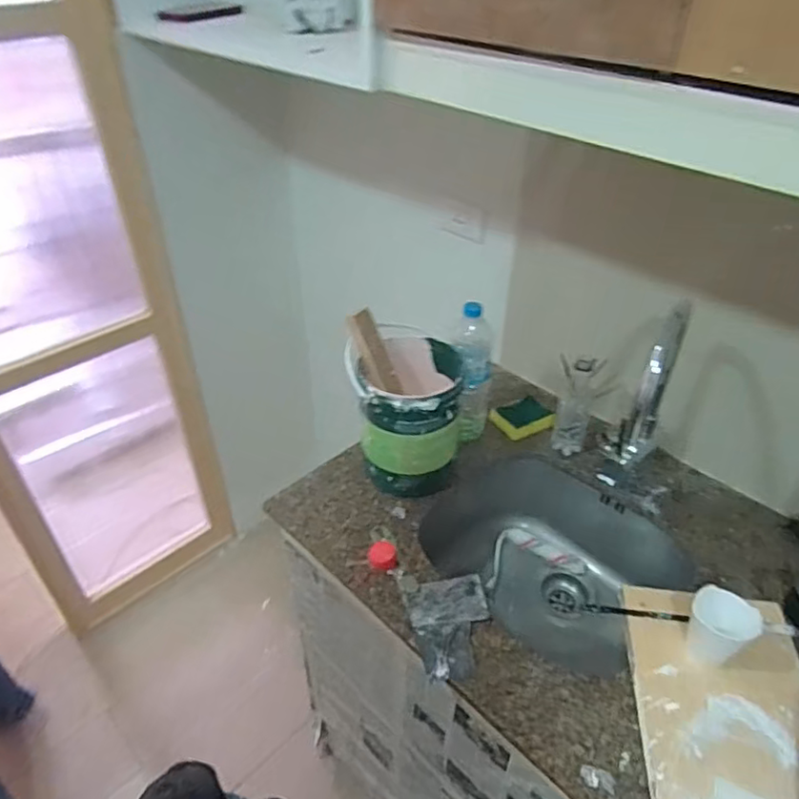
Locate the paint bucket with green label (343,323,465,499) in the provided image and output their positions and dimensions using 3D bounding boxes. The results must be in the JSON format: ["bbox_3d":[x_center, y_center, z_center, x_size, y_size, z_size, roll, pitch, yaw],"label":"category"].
[{"bbox_3d":[0.010,0.034,1.043,0.184,0.213,0.177,0,39,0],"label":"paint bucket with green label"}]

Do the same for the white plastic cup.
[{"bbox_3d":[0.402,0.287,0.775,0.075,0.063,0.072,0,39,0],"label":"white plastic cup"}]

